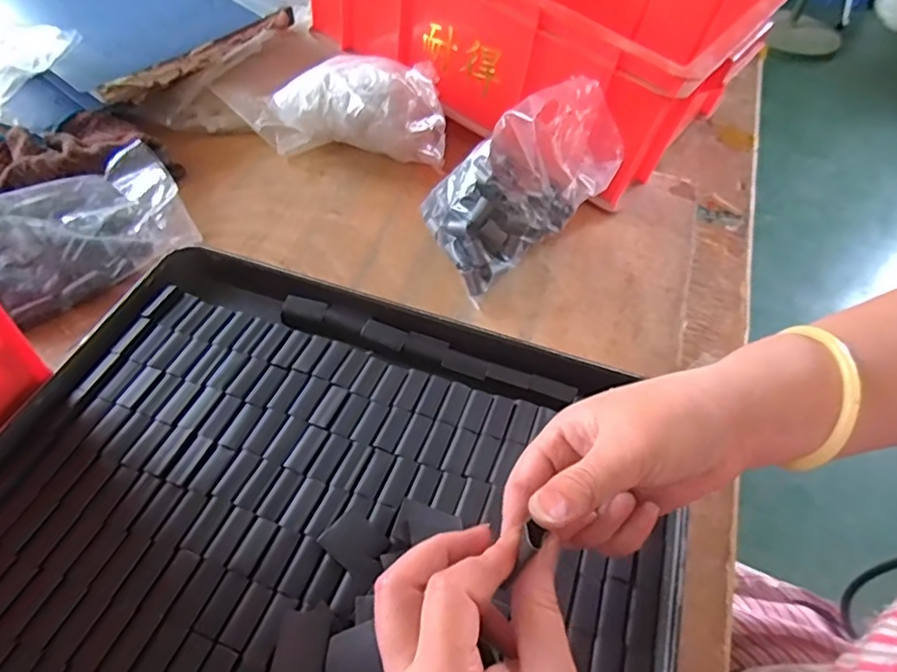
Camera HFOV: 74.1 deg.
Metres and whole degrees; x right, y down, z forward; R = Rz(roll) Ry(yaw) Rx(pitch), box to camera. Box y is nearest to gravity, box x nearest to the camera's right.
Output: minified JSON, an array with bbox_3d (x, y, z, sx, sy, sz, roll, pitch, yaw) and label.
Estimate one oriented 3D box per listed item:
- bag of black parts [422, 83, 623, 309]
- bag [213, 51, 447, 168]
[{"bbox_3d":[0.052,-0.118,0.459,0.126,0.127,0.092,-23,56,-20],"label":"bag of black parts"},{"bbox_3d":[-0.107,-0.206,0.548,0.241,0.079,0.062,9,50,20],"label":"bag"}]

